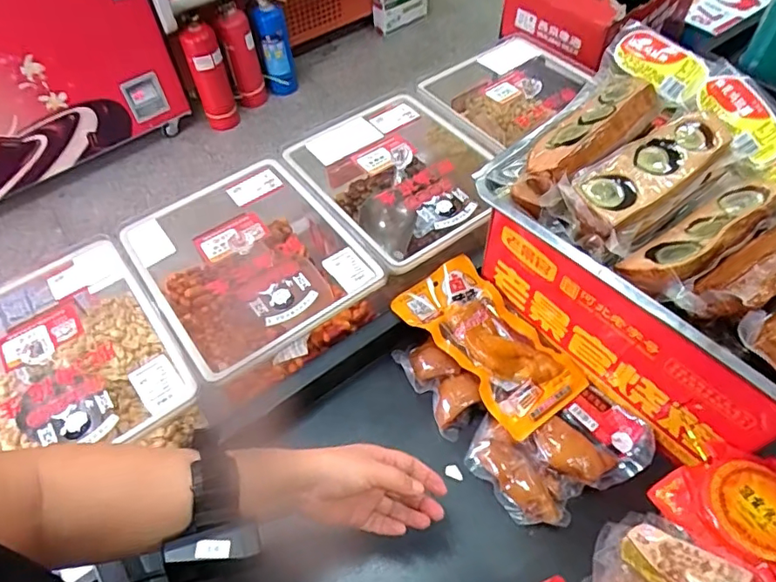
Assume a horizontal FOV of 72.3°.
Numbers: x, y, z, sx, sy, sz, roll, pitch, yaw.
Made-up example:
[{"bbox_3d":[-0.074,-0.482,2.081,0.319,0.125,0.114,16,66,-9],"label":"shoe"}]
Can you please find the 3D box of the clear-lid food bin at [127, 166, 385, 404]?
[{"bbox_3d":[-0.175,-0.015,0.734,0.264,0.142,0.307,-28,57,-16],"label":"clear-lid food bin"}]

